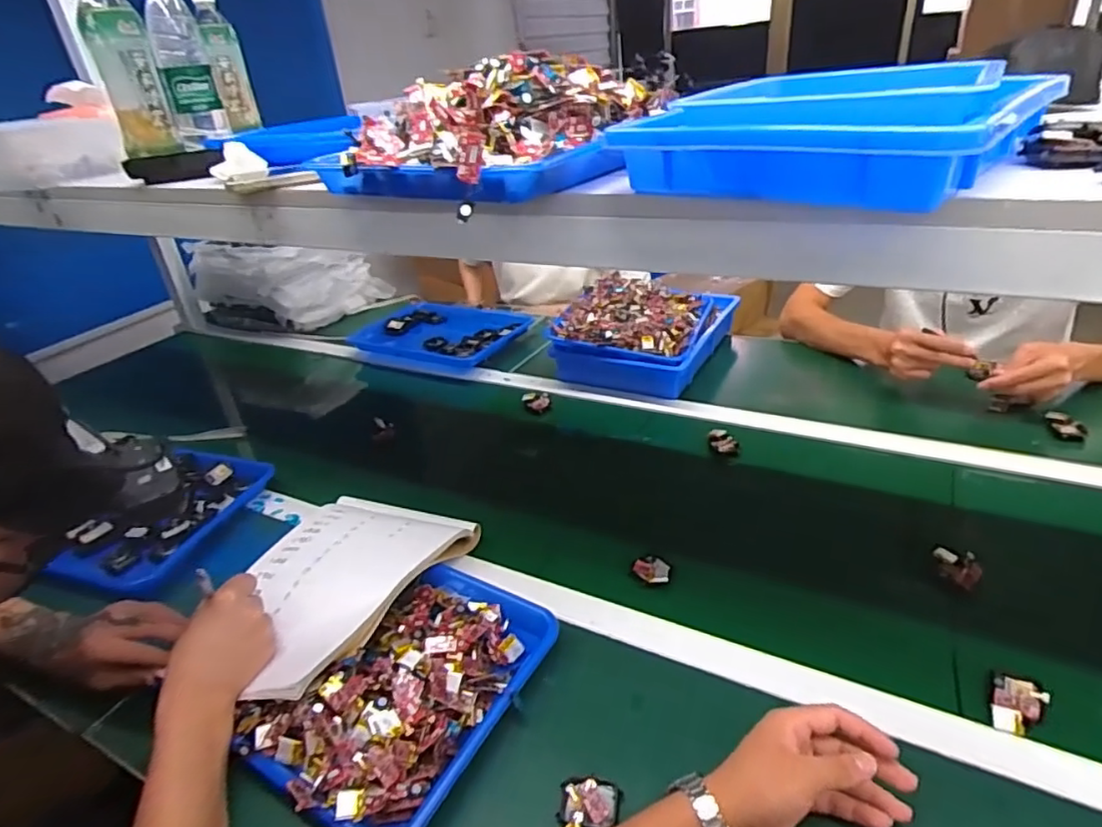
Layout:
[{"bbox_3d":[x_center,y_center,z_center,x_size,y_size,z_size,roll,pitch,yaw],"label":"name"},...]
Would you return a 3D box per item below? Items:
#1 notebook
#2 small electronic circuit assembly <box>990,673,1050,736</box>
[{"bbox_3d":[-0.238,0.180,0.690,0.206,0.057,0.293,7,33,22],"label":"notebook"},{"bbox_3d":[0.388,0.240,0.518,0.034,0.012,0.055,16,37,34],"label":"small electronic circuit assembly"}]

